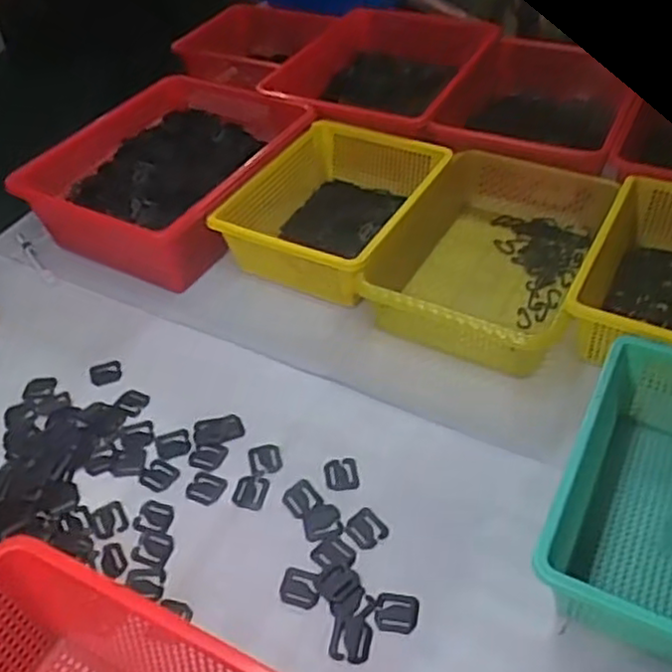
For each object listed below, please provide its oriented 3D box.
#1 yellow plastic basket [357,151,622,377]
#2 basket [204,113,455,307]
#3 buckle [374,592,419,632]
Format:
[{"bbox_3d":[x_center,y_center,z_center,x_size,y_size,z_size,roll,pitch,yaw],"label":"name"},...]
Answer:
[{"bbox_3d":[0.203,-0.103,0.965,0.257,0.099,0.352,17,48,20],"label":"yellow plastic basket"},{"bbox_3d":[-0.001,-0.179,1.051,0.244,0.119,0.306,20,49,22],"label":"basket"},{"bbox_3d":[0.056,0.256,0.668,0.039,0.004,0.037,4,45,8],"label":"buckle"}]

